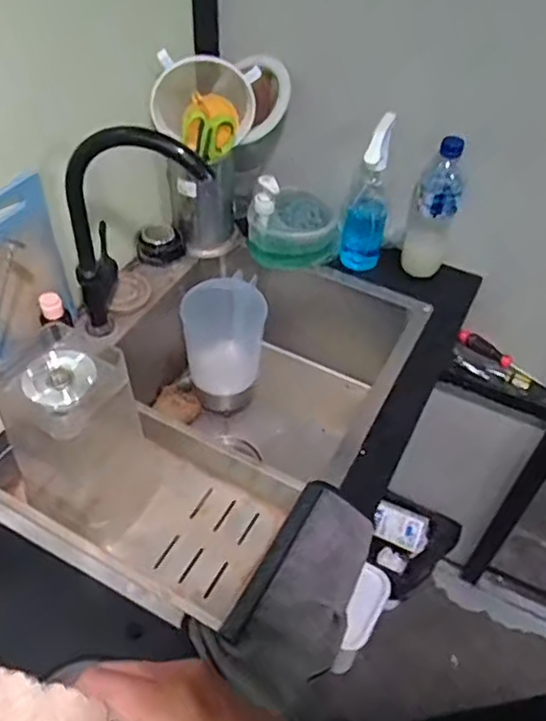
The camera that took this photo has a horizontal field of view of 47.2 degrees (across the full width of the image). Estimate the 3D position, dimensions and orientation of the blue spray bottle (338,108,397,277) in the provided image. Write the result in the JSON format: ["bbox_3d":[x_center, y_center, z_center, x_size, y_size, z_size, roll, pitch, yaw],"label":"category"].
[{"bbox_3d":[0.147,-0.249,0.949,0.069,0.243,0.080,9,47,4],"label":"blue spray bottle"}]

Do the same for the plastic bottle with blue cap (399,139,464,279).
[{"bbox_3d":[0.243,-0.223,0.942,0.070,0.231,0.055,16,48,11],"label":"plastic bottle with blue cap"}]

